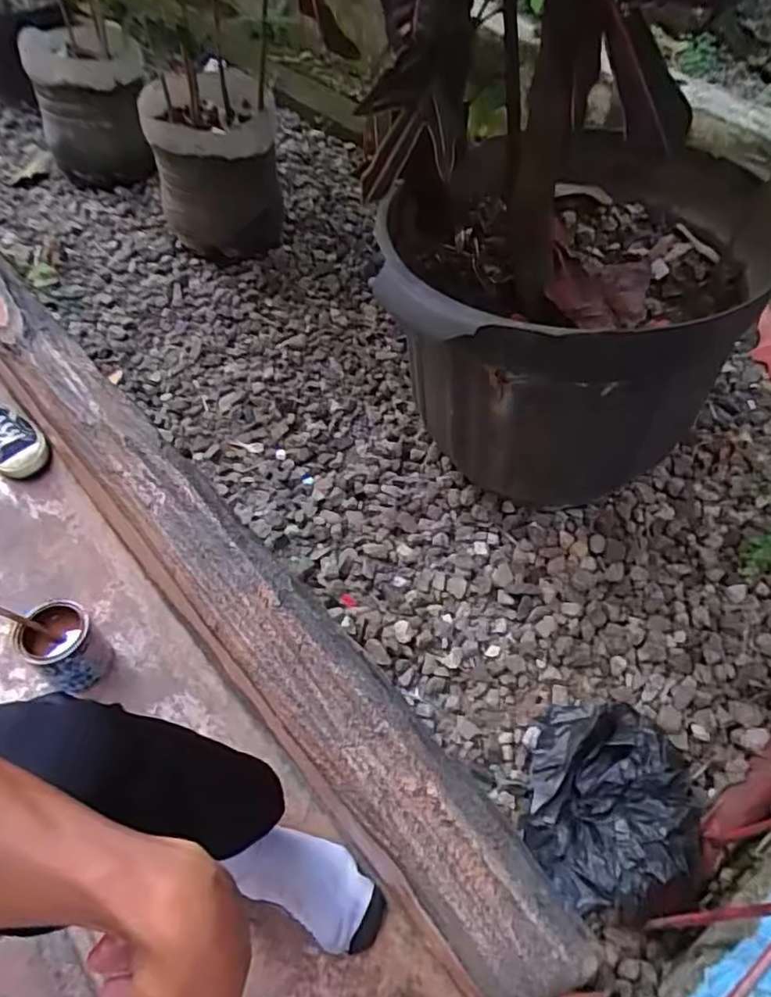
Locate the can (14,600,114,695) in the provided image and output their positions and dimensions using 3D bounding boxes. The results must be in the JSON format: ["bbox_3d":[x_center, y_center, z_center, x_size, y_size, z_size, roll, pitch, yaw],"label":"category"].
[{"bbox_3d":[-0.495,0.237,0.974,0.102,0.130,0.099,1,52,-2],"label":"can"}]

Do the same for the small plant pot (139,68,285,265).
[{"bbox_3d":[-0.327,-0.639,1.207,0.221,0.270,0.212,1,52,-2],"label":"small plant pot"}]

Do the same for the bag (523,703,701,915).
[{"bbox_3d":[0.229,0.311,0.650,0.182,0.069,0.193,-20,56,-17],"label":"bag"}]

